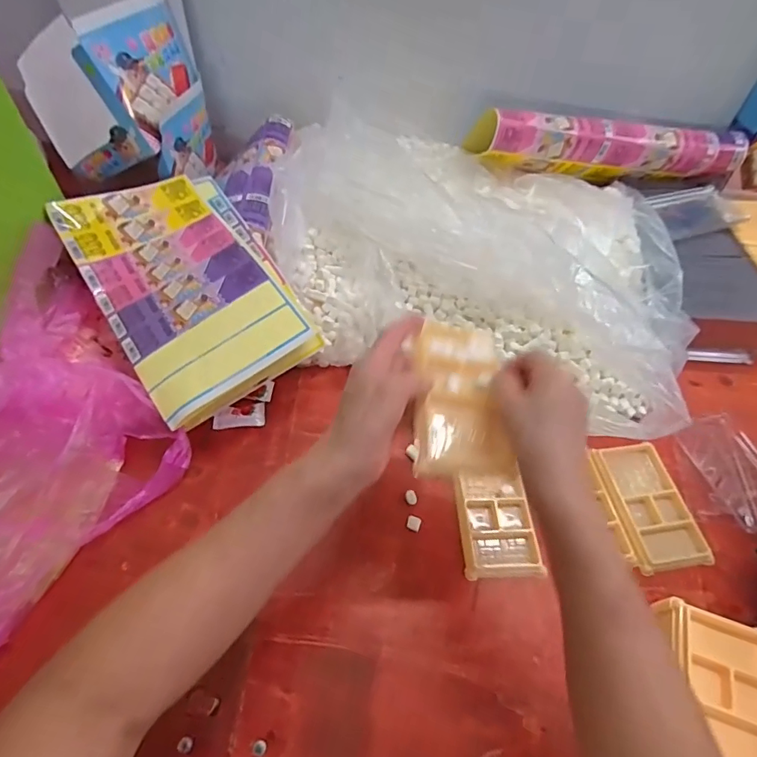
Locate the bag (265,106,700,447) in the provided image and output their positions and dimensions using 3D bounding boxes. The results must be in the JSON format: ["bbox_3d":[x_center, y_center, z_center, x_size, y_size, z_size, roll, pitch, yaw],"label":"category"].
[{"bbox_3d":[0.147,-0.185,0.618,0.501,0.156,0.409,20,56,10],"label":"bag"}]

